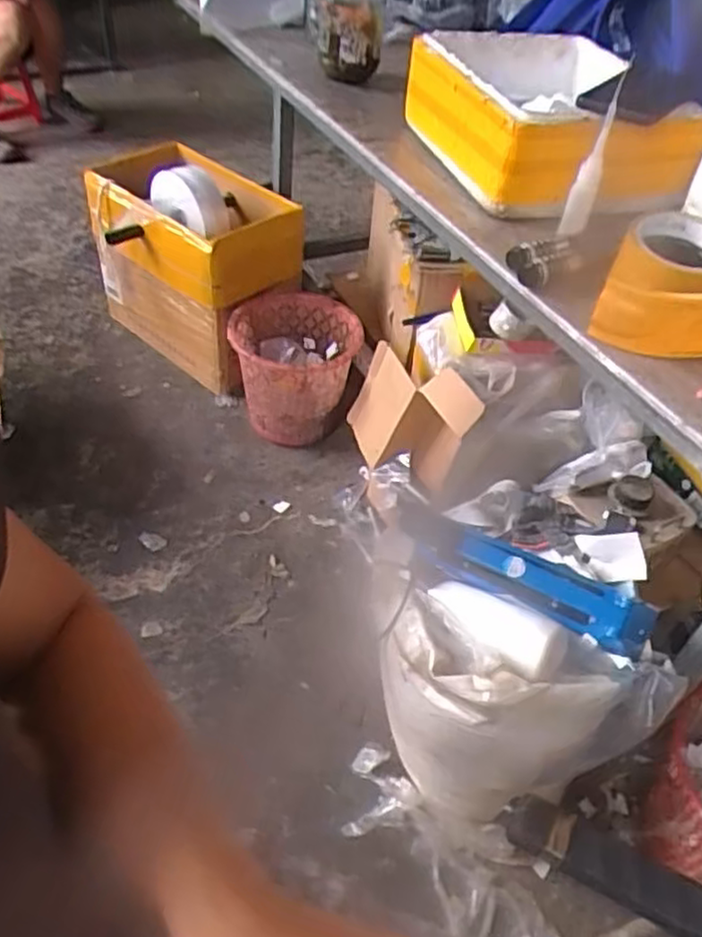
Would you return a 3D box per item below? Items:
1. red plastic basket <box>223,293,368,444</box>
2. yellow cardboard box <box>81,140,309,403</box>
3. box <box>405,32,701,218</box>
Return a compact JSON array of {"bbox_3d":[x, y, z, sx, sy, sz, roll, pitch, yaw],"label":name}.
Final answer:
[{"bbox_3d":[-0.127,-0.209,1.604,0.273,0.284,0.256,11,46,5],"label":"red plastic basket"},{"bbox_3d":[-0.371,-0.490,1.721,0.523,0.466,0.312,34,52,24],"label":"yellow cardboard box"},{"bbox_3d":[0.206,-0.392,0.783,0.212,0.105,0.351,-10,48,-15],"label":"box"}]

